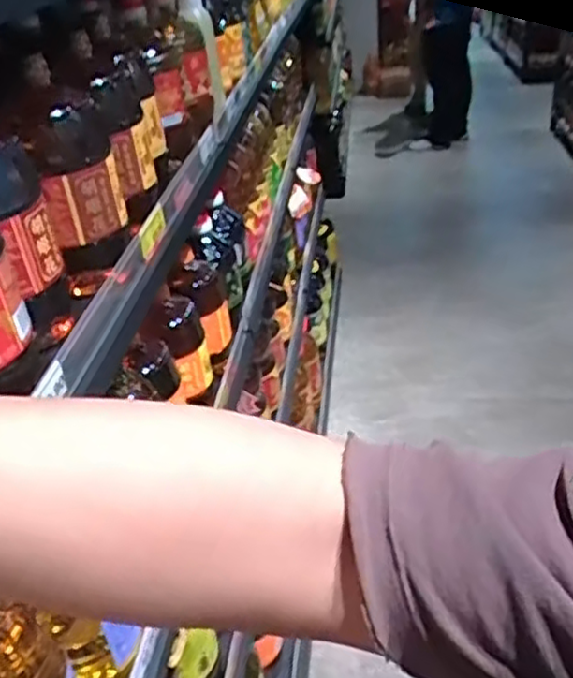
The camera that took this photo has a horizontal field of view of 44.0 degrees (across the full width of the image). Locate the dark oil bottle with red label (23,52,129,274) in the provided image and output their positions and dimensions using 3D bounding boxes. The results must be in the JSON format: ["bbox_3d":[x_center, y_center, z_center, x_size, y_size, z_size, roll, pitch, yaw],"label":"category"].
[{"bbox_3d":[-0.216,-0.178,0.737,0.075,0.199,0.077,-14,33,-13],"label":"dark oil bottle with red label"}]

